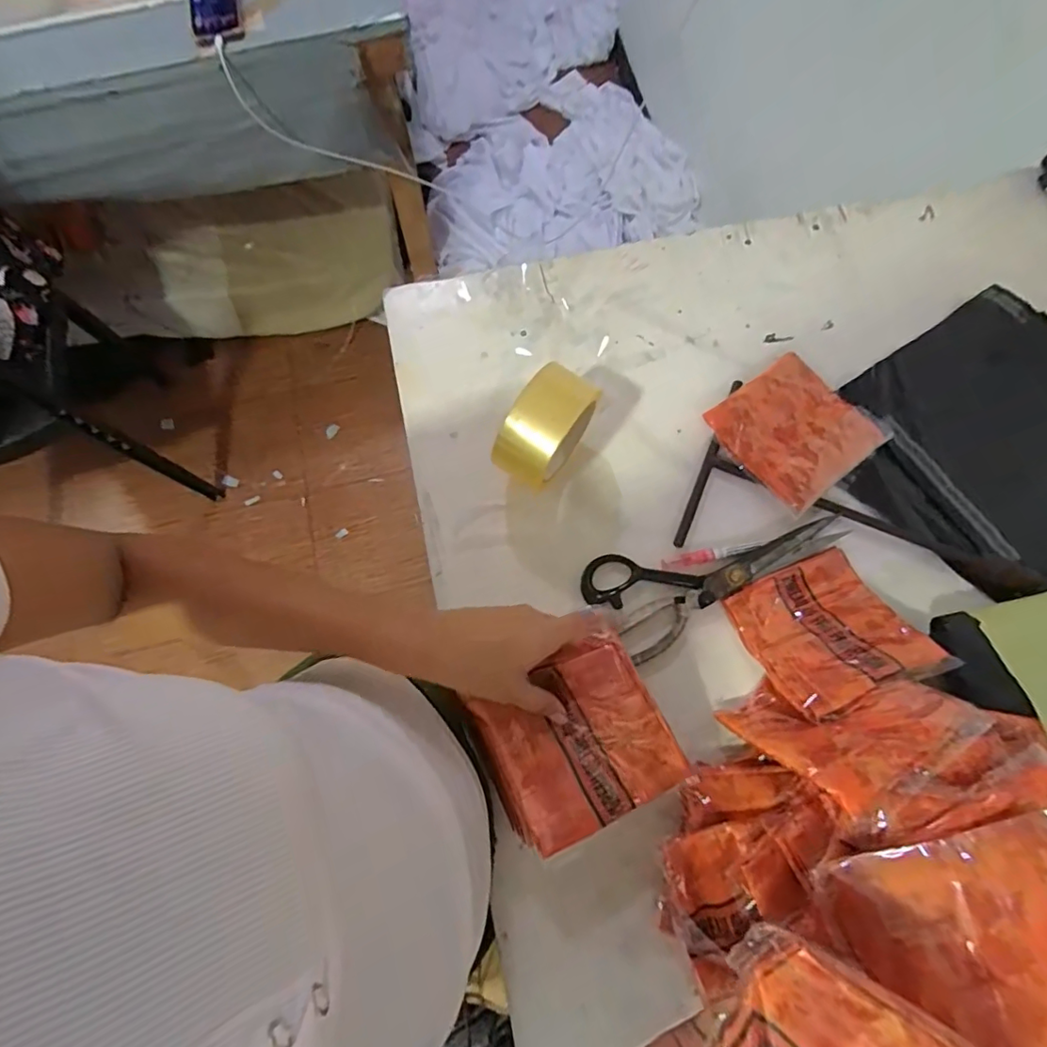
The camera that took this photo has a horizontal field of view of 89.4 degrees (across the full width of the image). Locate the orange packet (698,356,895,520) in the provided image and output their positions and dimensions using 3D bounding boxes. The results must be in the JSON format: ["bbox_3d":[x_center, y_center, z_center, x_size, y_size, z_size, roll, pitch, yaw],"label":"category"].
[{"bbox_3d":[0.261,-0.090,0.502,0.136,0.023,0.123,-36,77,-8],"label":"orange packet"}]

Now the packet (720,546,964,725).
[{"bbox_3d":[0.252,0.090,0.438,0.123,0.021,0.121,-23,48,-6],"label":"packet"}]

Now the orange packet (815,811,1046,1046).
[{"bbox_3d":[0.258,0.241,0.292,0.136,0.020,0.119,-22,74,9],"label":"orange packet"}]

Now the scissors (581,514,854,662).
[{"bbox_3d":[0.165,0.028,0.472,0.219,0.015,0.094,-31,77,-7],"label":"scissors"}]

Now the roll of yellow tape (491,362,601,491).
[{"bbox_3d":[0.018,-0.075,0.461,0.051,0.099,0.093,32,78,9],"label":"roll of yellow tape"}]

